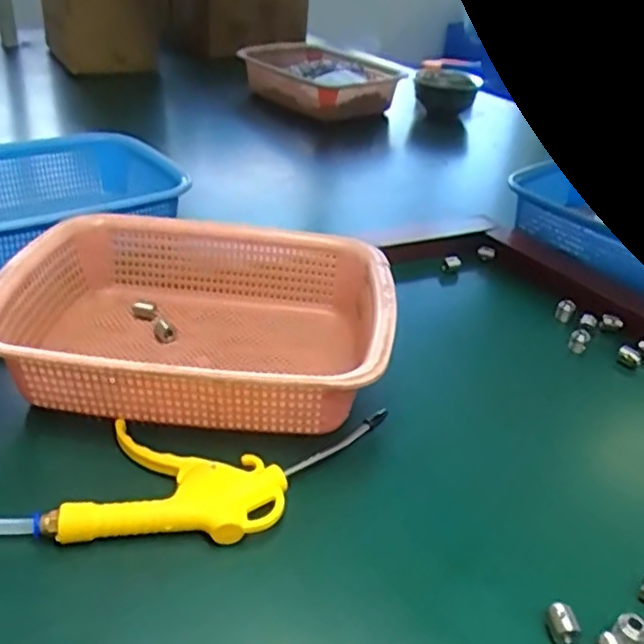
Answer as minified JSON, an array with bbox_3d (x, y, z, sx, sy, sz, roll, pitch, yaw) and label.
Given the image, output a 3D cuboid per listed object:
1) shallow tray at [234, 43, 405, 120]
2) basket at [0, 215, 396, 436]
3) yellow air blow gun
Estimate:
[{"bbox_3d":[0.002,-0.417,1.125,0.251,0.068,0.194,27,40,30],"label":"shallow tray"},{"bbox_3d":[-0.092,-0.001,0.522,0.282,0.078,0.206,6,34,3],"label":"basket"},{"bbox_3d":[-0.060,0.099,0.434,0.206,0.018,0.106,1,34,-4],"label":"yellow air blow gun"}]

